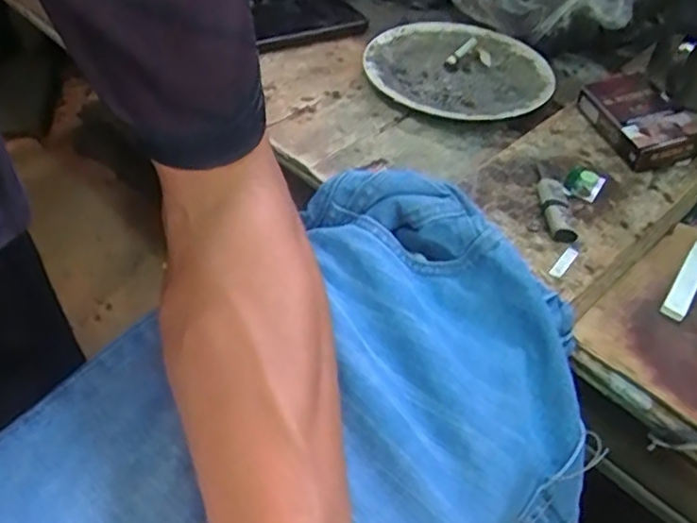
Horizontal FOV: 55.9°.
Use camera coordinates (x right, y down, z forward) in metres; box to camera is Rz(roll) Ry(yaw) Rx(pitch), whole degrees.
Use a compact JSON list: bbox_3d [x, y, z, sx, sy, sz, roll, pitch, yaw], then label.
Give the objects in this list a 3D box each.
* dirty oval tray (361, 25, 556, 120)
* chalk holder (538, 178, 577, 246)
[{"bbox_3d":[0.103,-0.178,0.617,0.170,0.020,0.152,38,53,26],"label":"dirty oval tray"},{"bbox_3d":[0.151,-0.038,0.474,0.018,0.012,0.062,5,46,-3],"label":"chalk holder"}]

